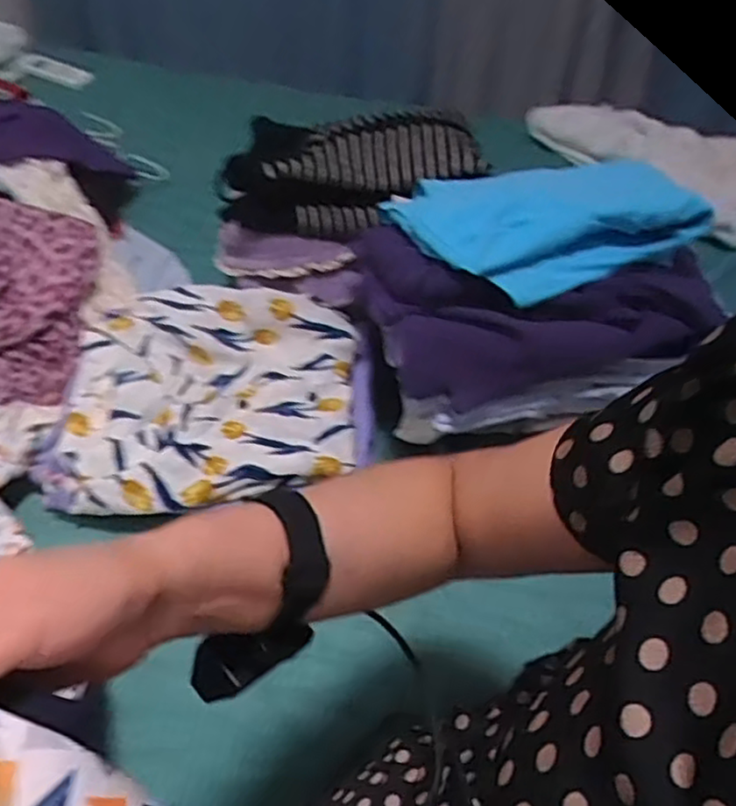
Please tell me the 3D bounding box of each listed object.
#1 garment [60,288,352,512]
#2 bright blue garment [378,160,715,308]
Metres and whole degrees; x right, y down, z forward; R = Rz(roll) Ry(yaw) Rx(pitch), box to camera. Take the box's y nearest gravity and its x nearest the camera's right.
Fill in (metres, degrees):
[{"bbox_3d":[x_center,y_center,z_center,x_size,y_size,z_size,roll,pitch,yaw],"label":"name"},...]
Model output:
[{"bbox_3d":[-0.161,-0.012,0.725,0.284,0.081,0.235,-1,46,-4],"label":"garment"},{"bbox_3d":[0.165,-0.199,0.681,0.265,0.055,0.213,-15,49,-17],"label":"bright blue garment"}]

